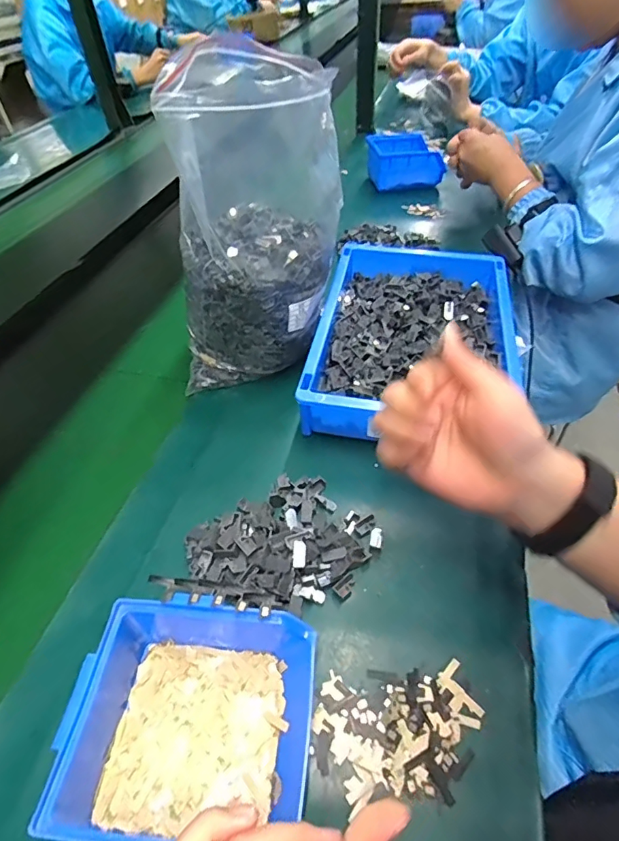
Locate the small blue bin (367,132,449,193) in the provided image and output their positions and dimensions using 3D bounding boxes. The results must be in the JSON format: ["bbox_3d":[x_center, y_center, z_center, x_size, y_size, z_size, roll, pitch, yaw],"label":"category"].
[{"bbox_3d":[0.188,-0.516,0.936,0.143,0.080,0.109,-2,46,2],"label":"small blue bin"}]

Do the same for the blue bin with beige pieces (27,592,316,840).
[{"bbox_3d":[-0.073,0.185,0.292,0.138,0.069,0.123,5,49,9],"label":"blue bin with beige pieces"}]

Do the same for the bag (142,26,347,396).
[{"bbox_3d":[-0.054,-0.194,0.492,0.155,0.278,0.192,5,49,9],"label":"bag"}]

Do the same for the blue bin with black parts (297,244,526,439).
[{"bbox_3d":[0.120,-0.101,0.544,0.205,0.065,0.310,6,49,10],"label":"blue bin with black parts"}]

